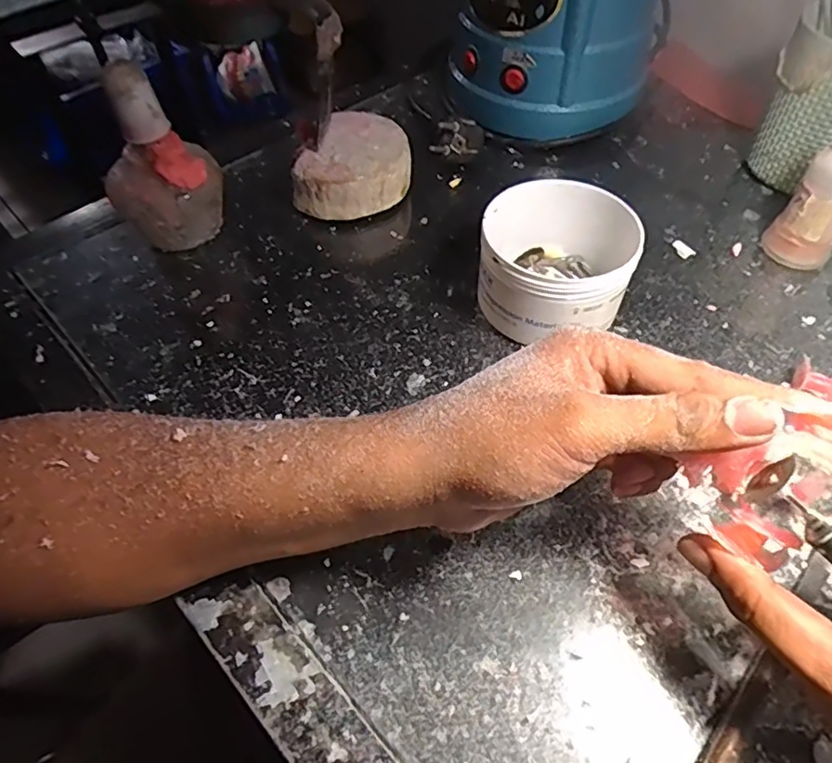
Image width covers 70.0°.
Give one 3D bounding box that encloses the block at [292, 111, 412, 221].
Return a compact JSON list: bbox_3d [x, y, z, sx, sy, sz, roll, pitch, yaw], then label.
[{"bbox_3d":[-0.045,-0.163,0.458,0.078,0.043,0.094,18,56,15],"label":"block"}]

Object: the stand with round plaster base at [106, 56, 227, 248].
[{"bbox_3d":[-0.173,-0.143,0.399,0.056,0.121,0.066,37,62,25],"label":"stand with round plaster base"}]

